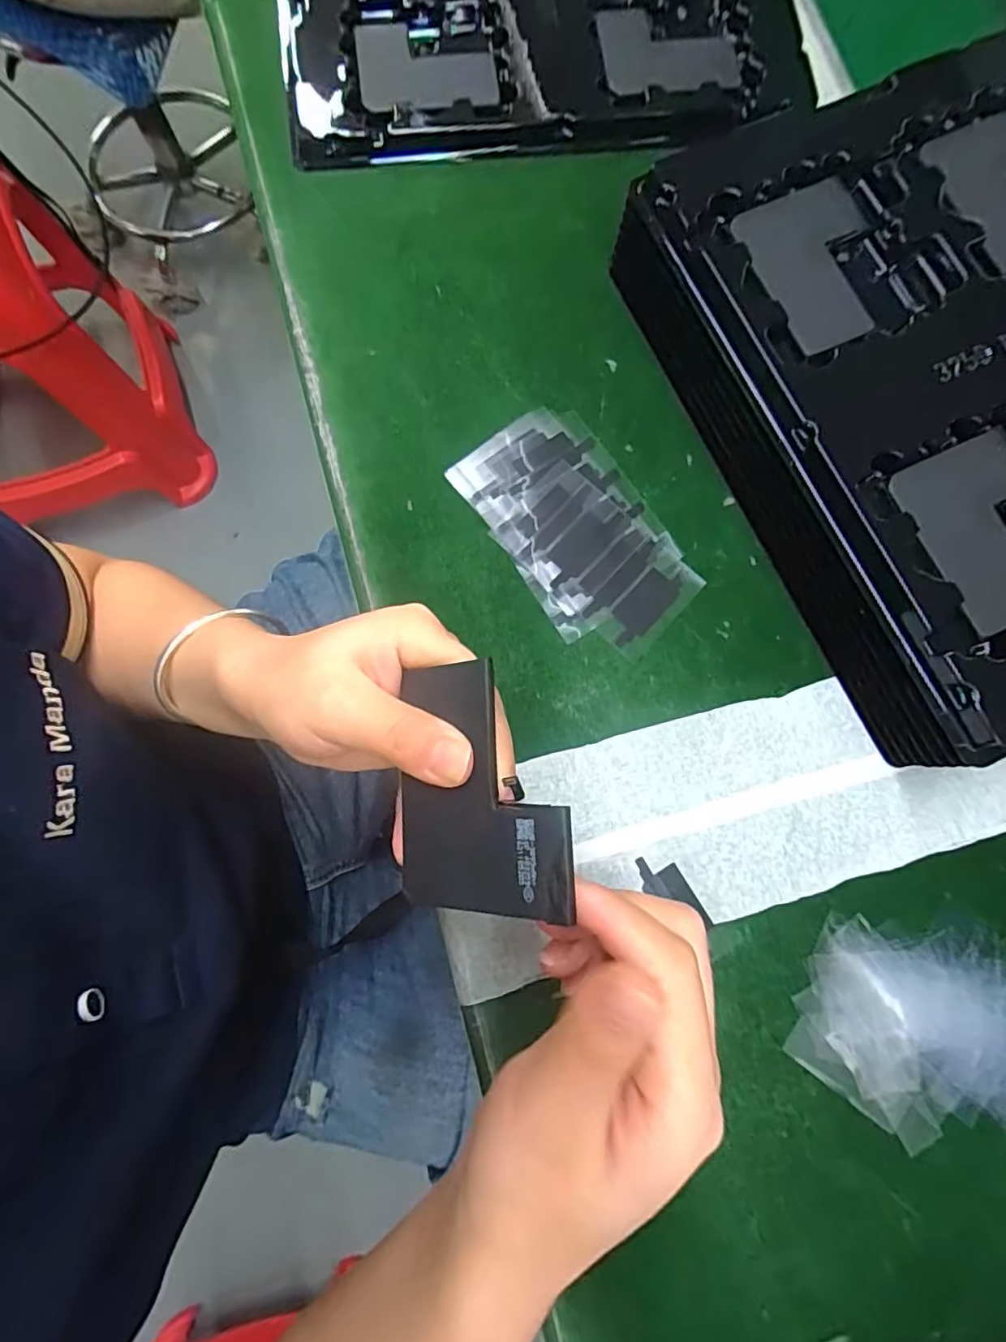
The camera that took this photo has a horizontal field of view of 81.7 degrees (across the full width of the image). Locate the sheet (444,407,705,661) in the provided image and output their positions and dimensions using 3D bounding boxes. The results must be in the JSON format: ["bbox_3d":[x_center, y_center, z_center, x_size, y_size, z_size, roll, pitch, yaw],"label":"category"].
[{"bbox_3d":[0.037,-0.069,0.288,0.072,0.004,0.127,-34,82,-7],"label":"sheet"}]

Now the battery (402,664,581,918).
[{"bbox_3d":[-0.008,0.037,0.182,0.060,0.004,0.075,-6,81,31],"label":"battery"}]

